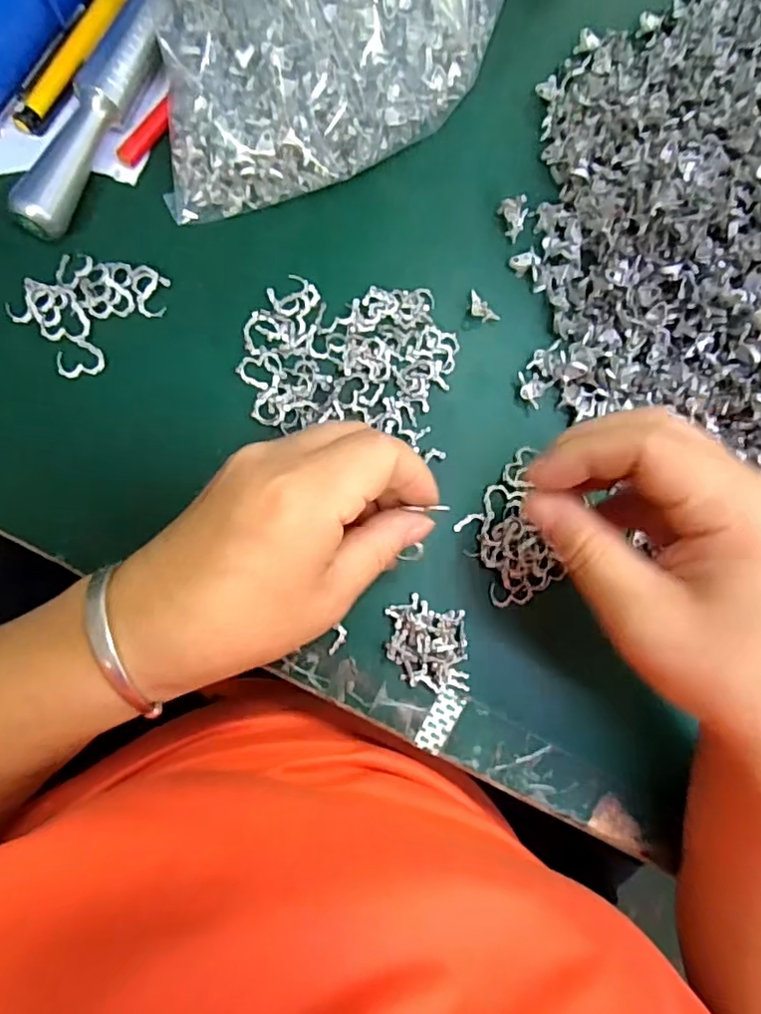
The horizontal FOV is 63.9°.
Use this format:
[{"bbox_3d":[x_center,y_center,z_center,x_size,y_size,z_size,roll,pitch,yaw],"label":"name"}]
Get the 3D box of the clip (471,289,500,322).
[{"bbox_3d":[0.047,-0.092,0.284,0.009,0.005,0.018,-43,92,-5],"label":"clip"}]

